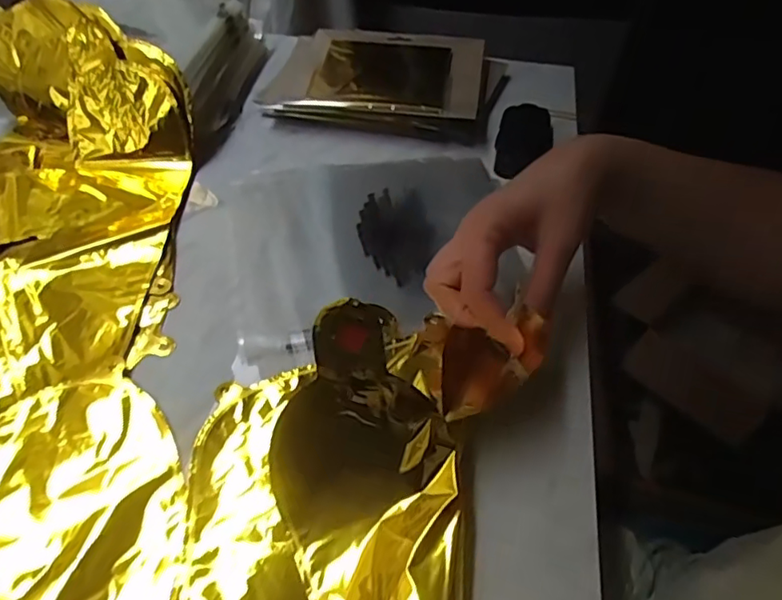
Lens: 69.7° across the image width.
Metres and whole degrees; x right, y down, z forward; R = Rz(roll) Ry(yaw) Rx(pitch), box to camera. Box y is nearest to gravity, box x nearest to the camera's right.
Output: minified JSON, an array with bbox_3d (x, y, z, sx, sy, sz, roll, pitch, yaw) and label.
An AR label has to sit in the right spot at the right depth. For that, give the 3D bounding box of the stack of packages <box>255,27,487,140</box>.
[{"bbox_3d":[-0.004,-0.241,0.609,0.220,0.043,0.172,8,49,4],"label":"stack of packages"}]

